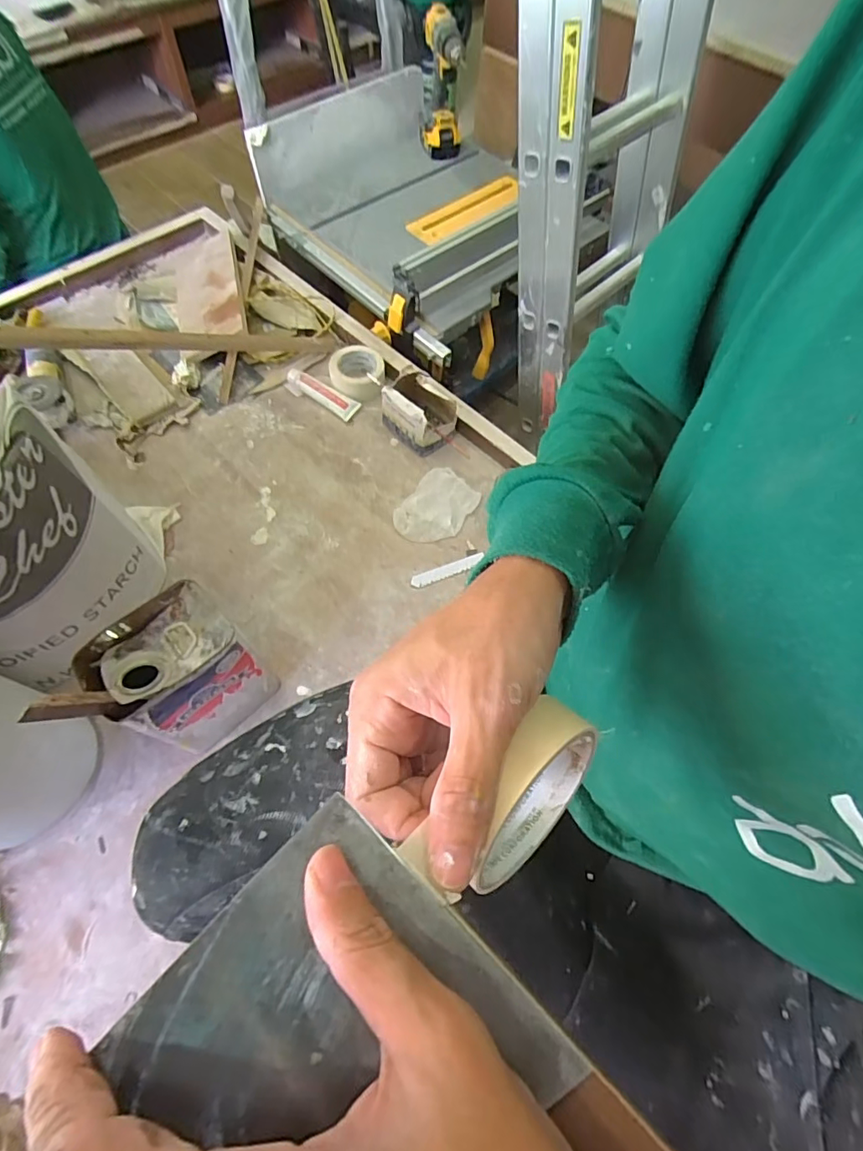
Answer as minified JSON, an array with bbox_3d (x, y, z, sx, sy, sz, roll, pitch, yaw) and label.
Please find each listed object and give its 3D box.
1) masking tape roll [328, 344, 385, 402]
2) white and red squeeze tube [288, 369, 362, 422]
[{"bbox_3d":[-0.150,-0.408,1.050,0.107,0.057,0.107,1,63,-2],"label":"masking tape roll"},{"bbox_3d":[-0.220,-0.364,1.037,0.152,0.026,0.042,31,65,-2],"label":"white and red squeeze tube"}]

